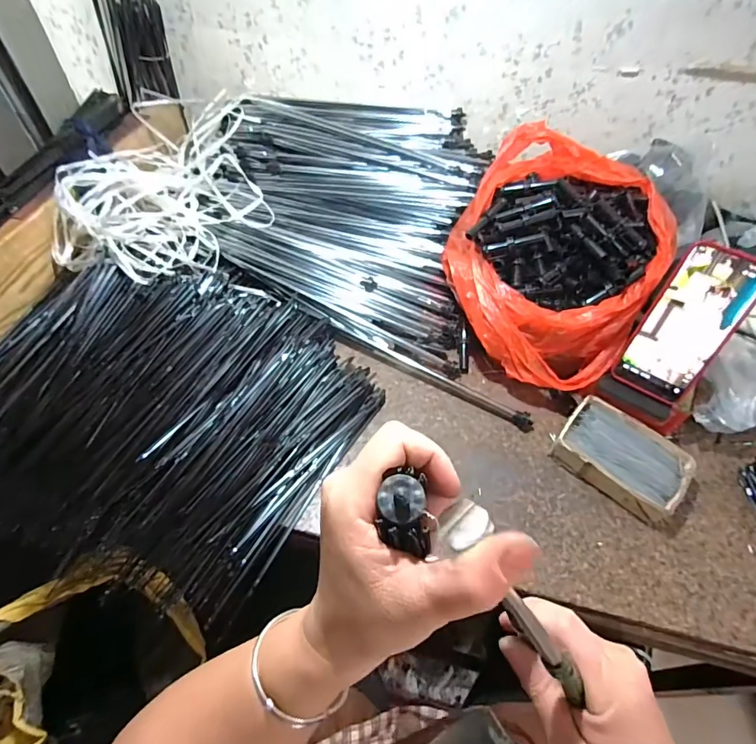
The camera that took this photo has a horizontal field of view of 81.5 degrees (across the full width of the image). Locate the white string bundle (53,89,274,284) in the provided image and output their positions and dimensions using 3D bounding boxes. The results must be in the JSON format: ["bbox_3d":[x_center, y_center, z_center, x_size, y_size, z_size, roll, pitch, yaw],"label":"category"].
[{"bbox_3d":[-0.276,-0.284,0.629,0.243,0.075,0.406,4,54,2],"label":"white string bundle"}]

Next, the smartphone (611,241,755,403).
[{"bbox_3d":[0.326,-0.049,0.466,0.077,0.162,0.013,32,29,20],"label":"smartphone"}]

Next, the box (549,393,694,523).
[{"bbox_3d":[0.275,0.096,0.496,0.133,0.037,0.096,34,60,21],"label":"box"}]

